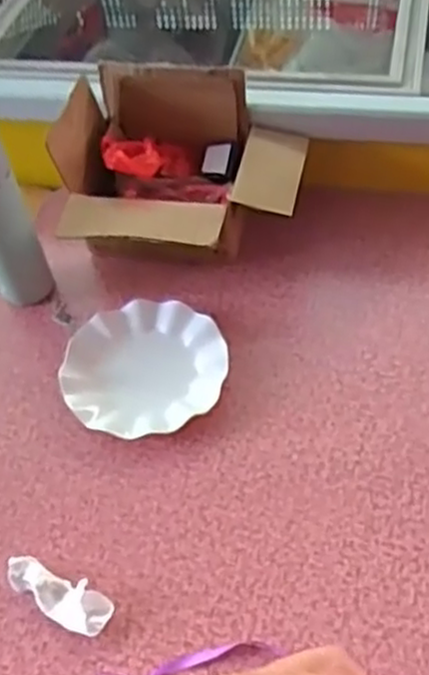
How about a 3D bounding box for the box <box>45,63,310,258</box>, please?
[{"bbox_3d":[-0.036,-0.187,0.902,0.273,0.182,0.218,2,52,7],"label":"box"}]

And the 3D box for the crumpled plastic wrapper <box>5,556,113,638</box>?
[{"bbox_3d":[-0.145,0.238,0.687,0.110,0.021,0.039,22,57,21],"label":"crumpled plastic wrapper"}]

